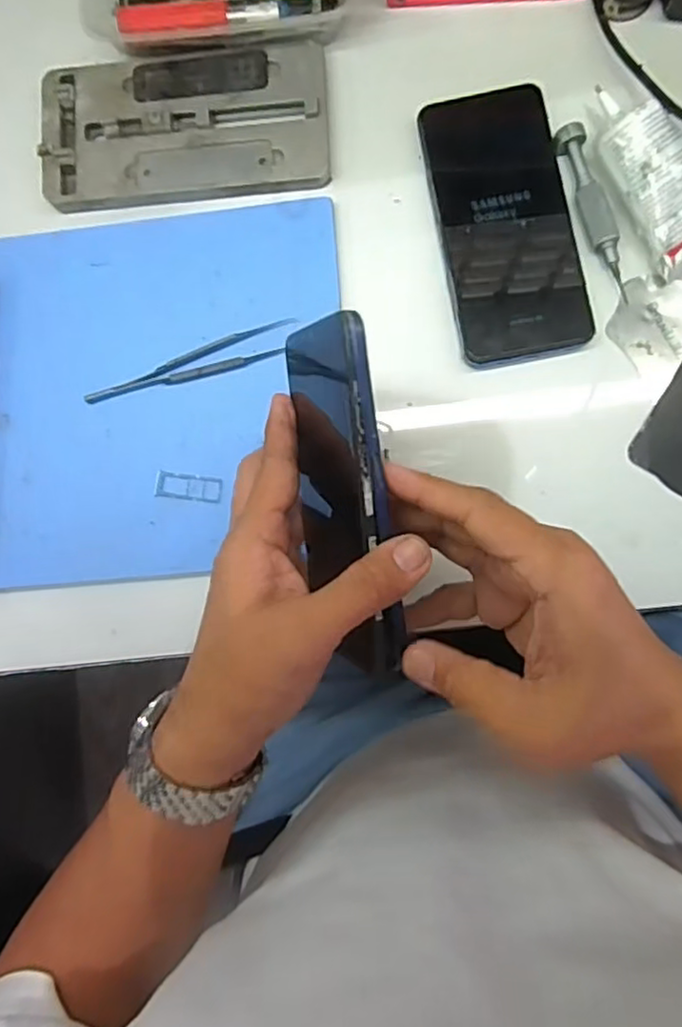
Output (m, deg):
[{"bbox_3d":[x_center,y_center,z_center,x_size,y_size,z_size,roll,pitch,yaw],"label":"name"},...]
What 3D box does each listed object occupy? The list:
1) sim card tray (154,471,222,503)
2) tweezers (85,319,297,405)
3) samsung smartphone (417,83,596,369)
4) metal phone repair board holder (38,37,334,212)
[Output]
[{"bbox_3d":[-0.091,-0.016,0.383,0.040,0.004,0.015,6,87,5],"label":"sim card tray"},{"bbox_3d":[-0.090,-0.090,0.385,0.128,0.005,0.021,-15,85,3],"label":"tweezers"},{"bbox_3d":[0.096,-0.171,0.379,0.075,0.012,0.162,-10,85,3],"label":"samsung smartphone"},{"bbox_3d":[-0.097,-0.242,0.401,0.176,0.012,0.094,-4,86,4],"label":"metal phone repair board holder"}]

